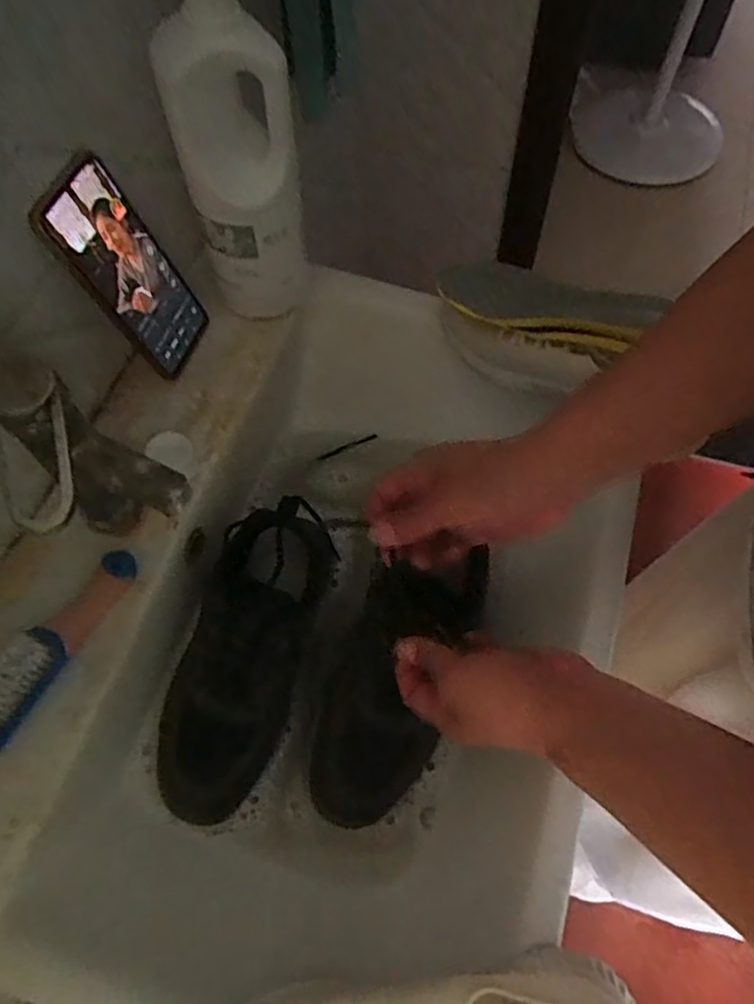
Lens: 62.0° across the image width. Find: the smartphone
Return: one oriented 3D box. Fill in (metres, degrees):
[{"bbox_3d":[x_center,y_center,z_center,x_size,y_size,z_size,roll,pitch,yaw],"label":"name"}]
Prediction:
[{"bbox_3d":[-0.192,-0.178,0.491,0.009,0.162,0.082,9,65,24],"label":"smartphone"}]

